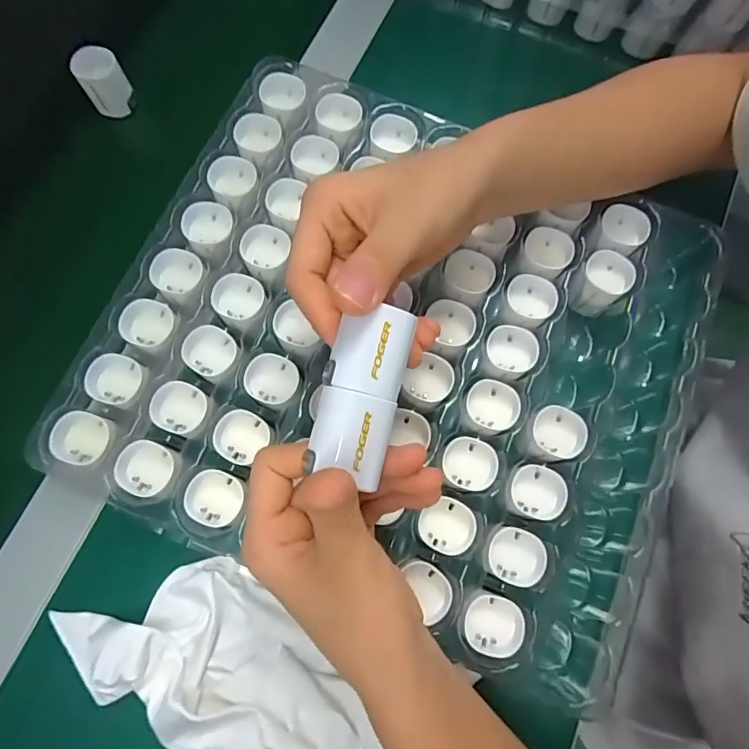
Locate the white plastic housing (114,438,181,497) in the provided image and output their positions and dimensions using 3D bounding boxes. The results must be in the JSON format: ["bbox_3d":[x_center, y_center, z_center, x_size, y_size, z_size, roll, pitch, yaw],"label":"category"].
[{"bbox_3d":[-0.122,0.052,0.267,0.033,0.016,0.028,15,74,2],"label":"white plastic housing"}]

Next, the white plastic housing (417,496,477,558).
[{"bbox_3d":[0.040,0.083,0.269,0.028,0.014,0.028,15,74,2],"label":"white plastic housing"}]

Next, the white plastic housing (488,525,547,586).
[{"bbox_3d":[0.077,0.098,0.263,0.027,0.012,0.028,1,74,-2],"label":"white plastic housing"}]

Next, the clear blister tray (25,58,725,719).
[{"bbox_3d":[0.020,-0.018,0.303,0.337,0.043,0.299,22,74,4],"label":"clear blister tray"}]

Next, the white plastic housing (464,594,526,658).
[{"bbox_3d":[0.062,0.131,0.255,0.026,0.018,0.028,17,74,3],"label":"white plastic housing"}]

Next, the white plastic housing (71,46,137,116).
[{"bbox_3d":[-0.197,-0.213,0.356,0.030,0.037,0.027,-30,77,-10],"label":"white plastic housing"}]

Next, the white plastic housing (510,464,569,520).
[{"bbox_3d":[0.091,0.066,0.273,0.026,0.017,0.027,1,74,-2],"label":"white plastic housing"}]

